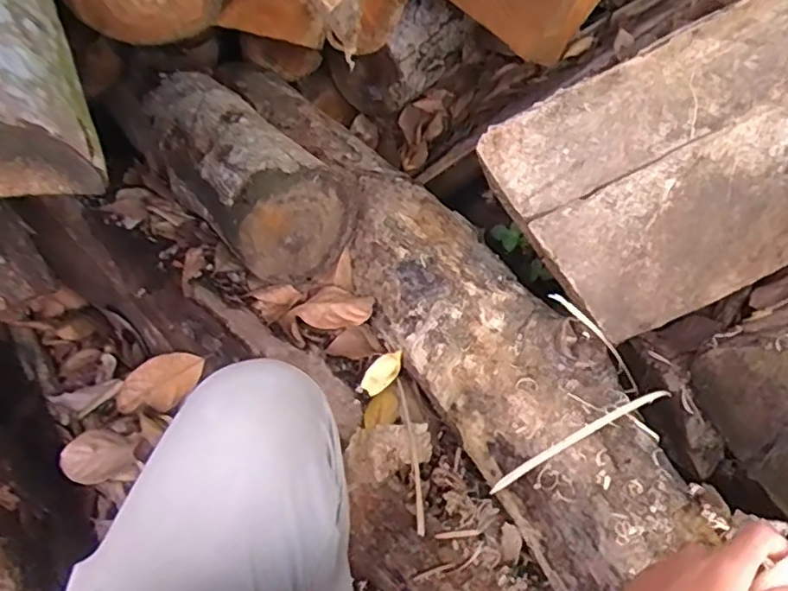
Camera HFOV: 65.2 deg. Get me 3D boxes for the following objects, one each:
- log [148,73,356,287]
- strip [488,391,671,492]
[{"bbox_3d":[-0.266,-0.219,0.966,0.170,0.158,0.462,-33,60,-26],"label":"log"},{"bbox_3d":[0.211,0.157,0.688,0.235,0.040,0.011,-28,57,-8],"label":"strip"}]

